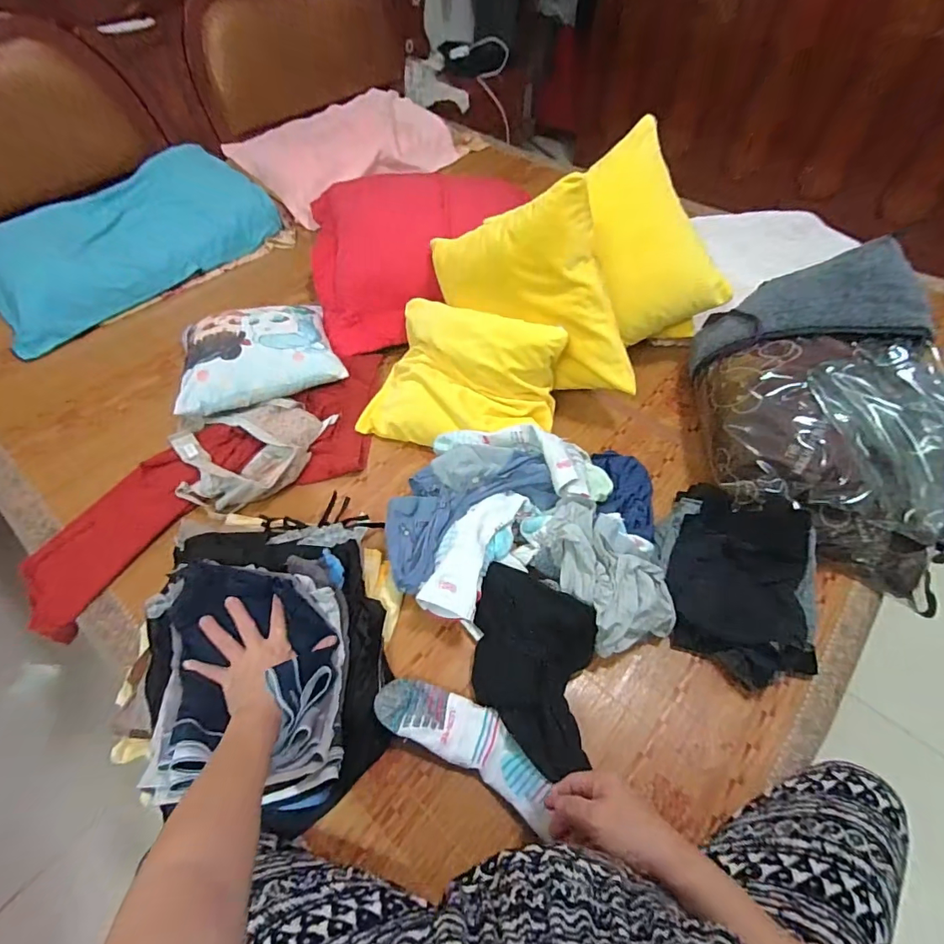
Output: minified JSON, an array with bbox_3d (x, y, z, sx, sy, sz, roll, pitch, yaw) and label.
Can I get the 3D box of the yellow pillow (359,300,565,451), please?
[{"bbox_3d":[-0.023,-0.168,0.866,0.332,0.187,0.241,22,58,16],"label":"yellow pillow"}]

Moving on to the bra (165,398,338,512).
[{"bbox_3d":[-0.403,-0.032,0.851,0.286,0.053,0.216,-3,55,-1],"label":"bra"}]

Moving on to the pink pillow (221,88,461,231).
[{"bbox_3d":[-0.428,-1.046,1.528,0.472,0.123,0.635,32,61,22],"label":"pink pillow"}]

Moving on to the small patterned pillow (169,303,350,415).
[{"bbox_3d":[-0.429,-0.250,0.940,0.297,0.069,0.252,-17,56,-11],"label":"small patterned pillow"}]

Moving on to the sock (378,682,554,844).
[{"bbox_3d":[-0.007,0.330,0.581,0.230,0.055,0.079,29,60,12],"label":"sock"}]

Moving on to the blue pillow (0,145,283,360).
[{"bbox_3d":[-0.866,-0.600,1.196,0.365,0.152,0.699,36,63,24],"label":"blue pillow"}]

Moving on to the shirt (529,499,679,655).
[{"bbox_3d":[0.184,0.136,0.673,0.141,0.071,0.227,-29,59,-18],"label":"shirt"}]

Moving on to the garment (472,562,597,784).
[{"bbox_3d":[0.076,0.247,0.612,0.157,0.056,0.220,10,55,8],"label":"garment"}]

